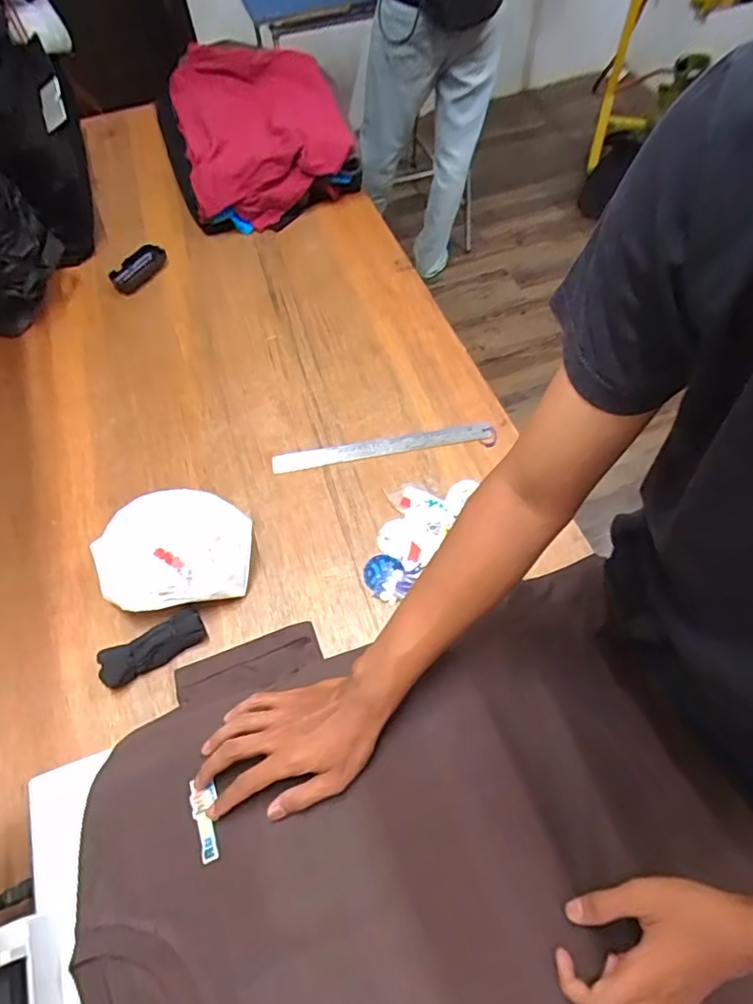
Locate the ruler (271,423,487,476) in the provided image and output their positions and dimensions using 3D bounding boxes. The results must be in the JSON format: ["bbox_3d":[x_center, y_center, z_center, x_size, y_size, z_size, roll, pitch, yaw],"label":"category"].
[{"bbox_3d":[0.009,-0.082,0.841,0.324,0.007,0.032,-9,68,-5],"label":"ruler"}]

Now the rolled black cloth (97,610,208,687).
[{"bbox_3d":[-0.271,0.176,0.684,0.125,0.036,0.046,-28,64,-14],"label":"rolled black cloth"}]

